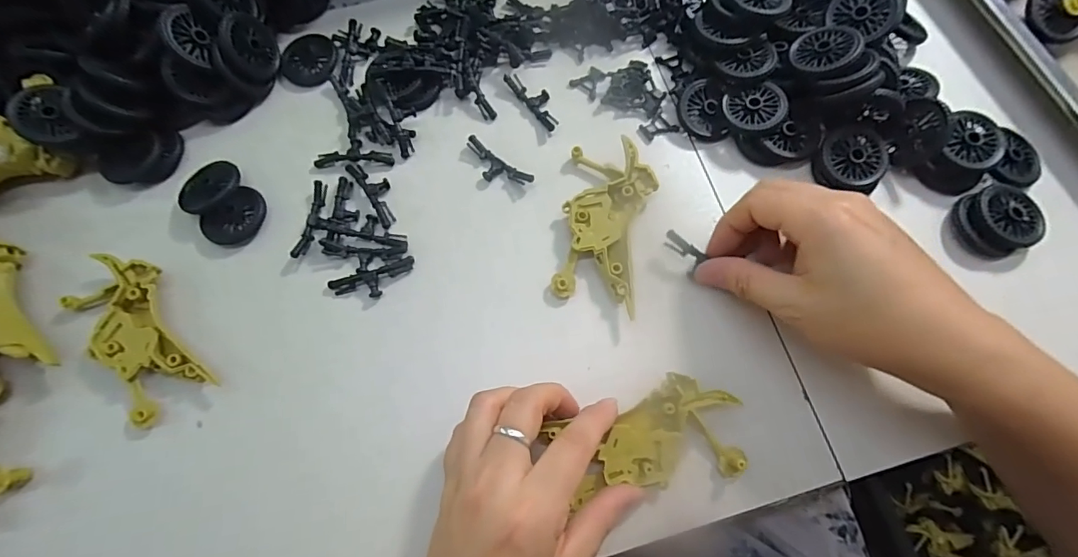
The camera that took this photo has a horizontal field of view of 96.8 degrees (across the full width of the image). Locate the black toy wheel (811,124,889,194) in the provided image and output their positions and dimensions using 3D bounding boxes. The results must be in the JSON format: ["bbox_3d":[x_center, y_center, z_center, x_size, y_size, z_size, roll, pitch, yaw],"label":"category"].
[{"bbox_3d":[0.183,-0.069,0.281,0.035,0.017,0.039,-31,74,-8],"label":"black toy wheel"}]

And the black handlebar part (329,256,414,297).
[{"bbox_3d":[-0.094,0.002,0.271,0.048,0.006,0.017,-17,73,-4],"label":"black handlebar part"}]

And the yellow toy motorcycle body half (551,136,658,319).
[{"bbox_3d":[0.038,-0.032,0.276,0.048,0.014,0.096,8,73,4],"label":"yellow toy motorcycle body half"}]

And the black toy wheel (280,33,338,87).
[{"bbox_3d":[-0.151,-0.145,0.317,0.035,0.005,0.036,0,73,1],"label":"black toy wheel"}]

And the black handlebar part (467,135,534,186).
[{"bbox_3d":[-0.027,-0.067,0.291,0.048,0.008,0.017,36,77,12],"label":"black handlebar part"}]

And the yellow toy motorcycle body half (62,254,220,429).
[{"bbox_3d":[-0.216,0.030,0.258,0.046,0.014,0.094,-40,76,-10],"label":"yellow toy motorcycle body half"}]

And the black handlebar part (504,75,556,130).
[{"bbox_3d":[-0.002,-0.115,0.306,0.016,0.007,0.048,-37,75,-10],"label":"black handlebar part"}]

